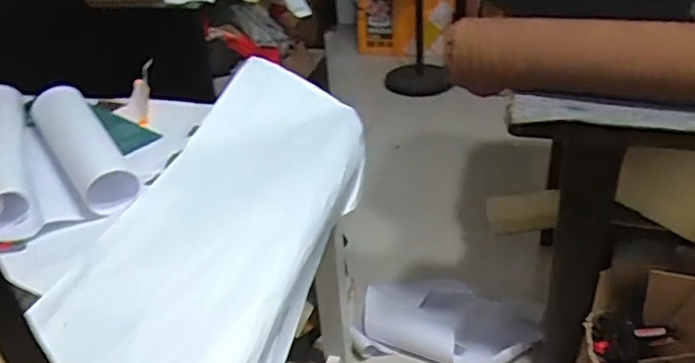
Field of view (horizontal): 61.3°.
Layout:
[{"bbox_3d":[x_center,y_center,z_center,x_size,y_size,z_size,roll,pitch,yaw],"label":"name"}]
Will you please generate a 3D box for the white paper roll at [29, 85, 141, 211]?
[{"bbox_3d":[-0.406,-0.066,0.900,0.089,0.066,0.347,-22,36,-25],"label":"white paper roll"}]

